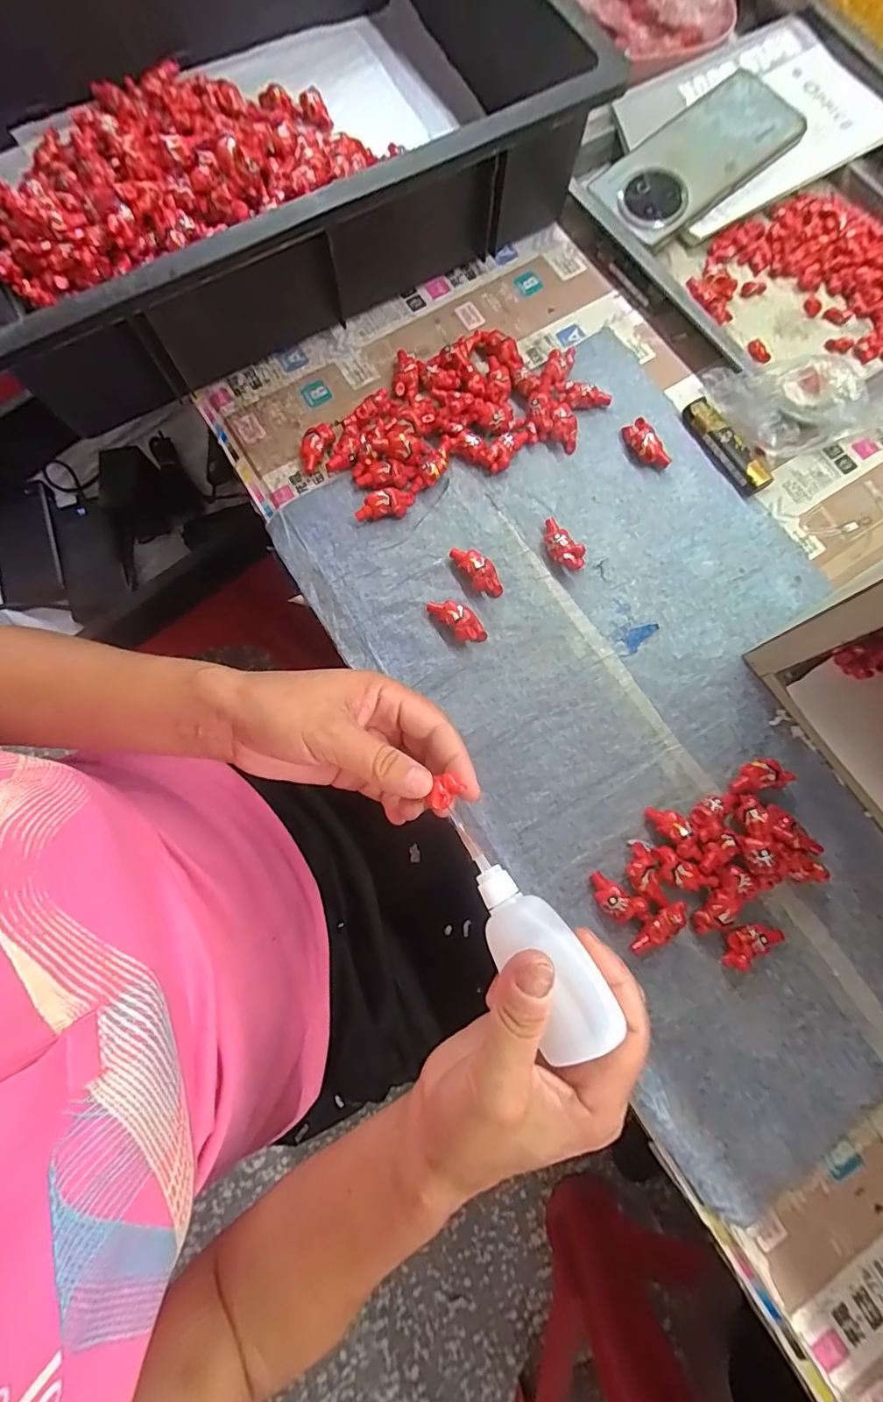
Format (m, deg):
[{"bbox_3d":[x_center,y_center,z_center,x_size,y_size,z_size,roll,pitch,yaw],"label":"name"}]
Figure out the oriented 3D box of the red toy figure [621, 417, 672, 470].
[{"bbox_3d":[0.146,-0.182,0.370,0.017,0.014,0.040,-32,79,-6],"label":"red toy figure"}]

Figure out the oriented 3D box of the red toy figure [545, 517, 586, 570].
[{"bbox_3d":[0.082,-0.105,0.352,0.019,0.014,0.040,-39,80,-8],"label":"red toy figure"}]

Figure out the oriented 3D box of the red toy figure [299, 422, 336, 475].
[{"bbox_3d":[-0.089,-0.181,0.368,0.016,0.015,0.037,30,79,6],"label":"red toy figure"}]

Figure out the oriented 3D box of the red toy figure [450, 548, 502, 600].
[{"bbox_3d":[0.024,-0.087,0.347,0.018,0.015,0.042,-36,80,-7],"label":"red toy figure"}]

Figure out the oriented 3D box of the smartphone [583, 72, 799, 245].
[{"bbox_3d":[0.199,-0.423,0.403,0.155,0.011,0.077,-35,86,-2],"label":"smartphone"}]

